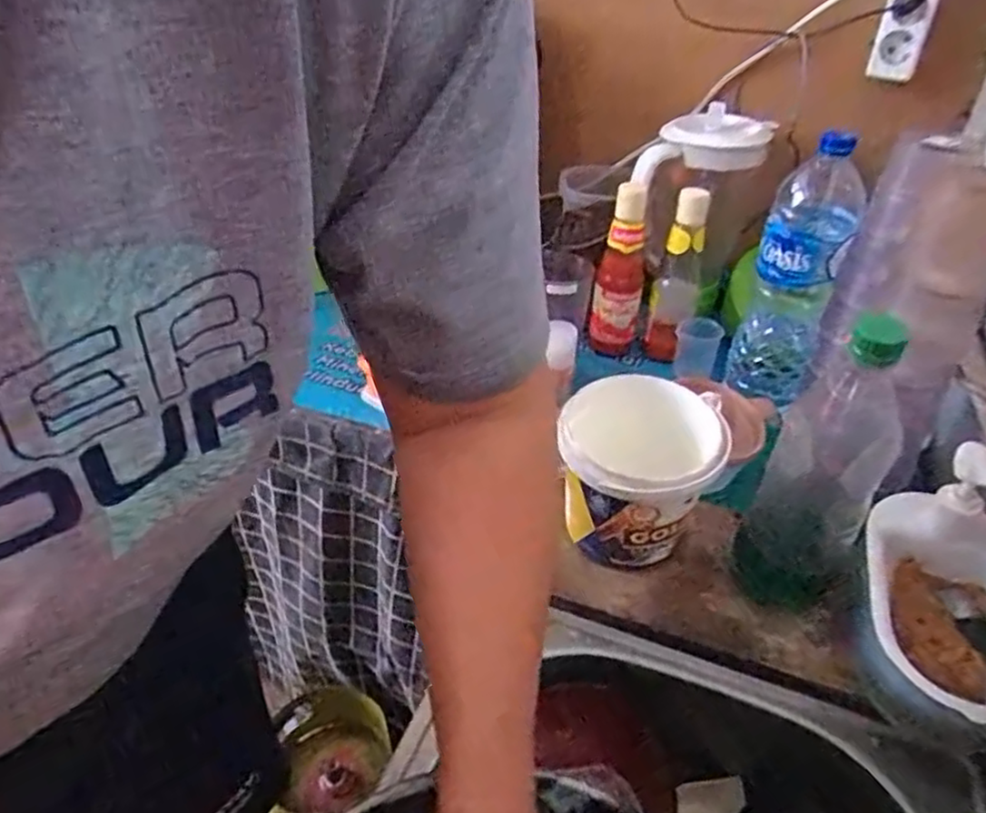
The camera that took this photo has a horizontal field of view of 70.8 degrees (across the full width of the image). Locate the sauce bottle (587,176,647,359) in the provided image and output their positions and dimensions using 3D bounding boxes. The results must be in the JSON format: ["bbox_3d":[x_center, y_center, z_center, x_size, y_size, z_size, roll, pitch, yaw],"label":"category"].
[{"bbox_3d":[0.161,-0.166,0.873,0.061,0.213,0.050,9,37,8],"label":"sauce bottle"}]

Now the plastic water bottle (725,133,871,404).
[{"bbox_3d":[0.319,-0.143,0.736,0.076,0.267,0.100,15,38,15],"label":"plastic water bottle"}]

